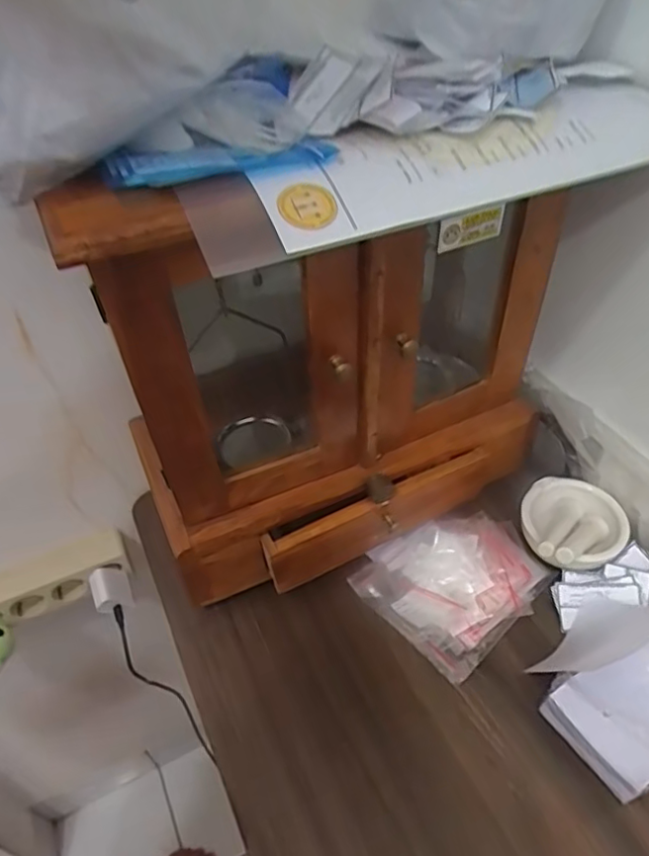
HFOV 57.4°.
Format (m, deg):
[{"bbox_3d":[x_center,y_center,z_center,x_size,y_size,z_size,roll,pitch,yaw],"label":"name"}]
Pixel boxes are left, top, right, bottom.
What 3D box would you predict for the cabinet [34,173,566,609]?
[{"bbox_3d":[0.003,-0.074,0.519,0.350,0.373,0.193,-20,46,-15],"label":"cabinet"}]

